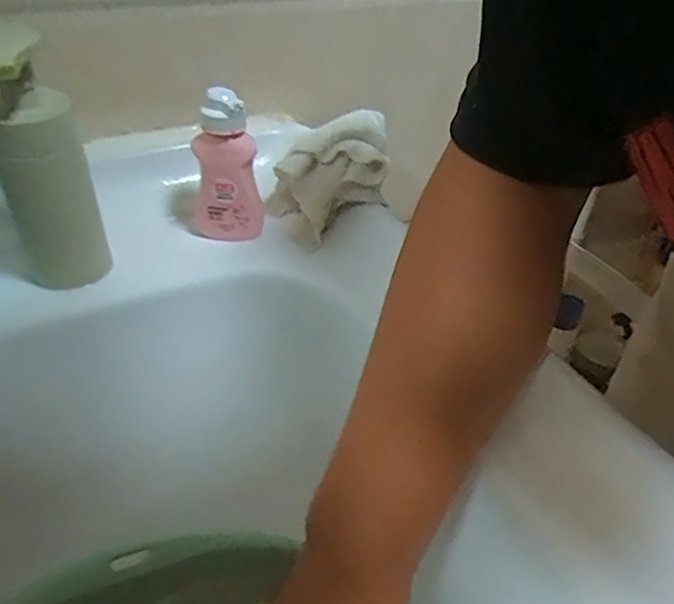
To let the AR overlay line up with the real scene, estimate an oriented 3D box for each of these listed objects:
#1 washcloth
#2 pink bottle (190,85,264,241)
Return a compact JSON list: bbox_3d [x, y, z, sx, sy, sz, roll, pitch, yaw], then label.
[{"bbox_3d":[0.001,-0.106,0.469,0.114,0.066,0.095,-20,44,-26],"label":"washcloth"},{"bbox_3d":[-0.079,-0.095,0.414,0.046,0.109,0.026,-12,41,-19],"label":"pink bottle"}]

